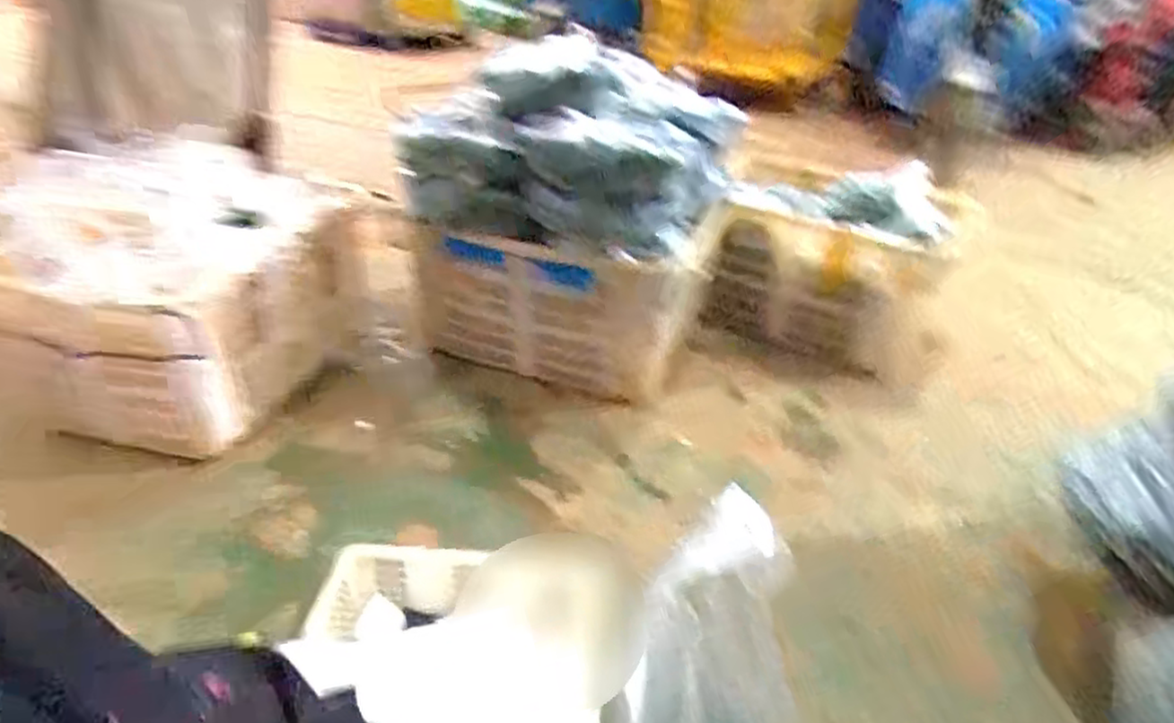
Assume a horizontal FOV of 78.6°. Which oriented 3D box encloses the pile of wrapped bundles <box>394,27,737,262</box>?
[{"bbox_3d":[-0.020,-0.476,1.545,0.602,0.331,0.468,11,33,13],"label":"pile of wrapped bundles"}]

